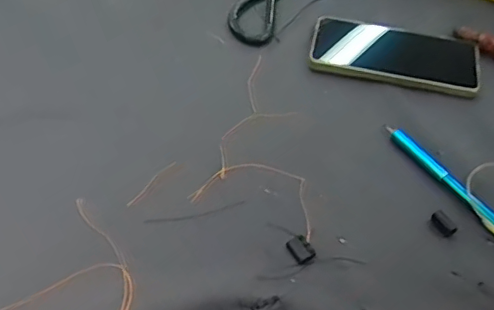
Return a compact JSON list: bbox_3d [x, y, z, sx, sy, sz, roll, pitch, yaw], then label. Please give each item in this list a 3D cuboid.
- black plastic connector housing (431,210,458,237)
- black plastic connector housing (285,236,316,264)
[{"bbox_3d":[0.152,0.053,0.433,0.012,0.006,0.021,-25,56,-23],"label":"black plastic connector housing"},{"bbox_3d":[0.040,0.070,0.415,0.016,0.004,0.021,-26,56,-23],"label":"black plastic connector housing"}]

